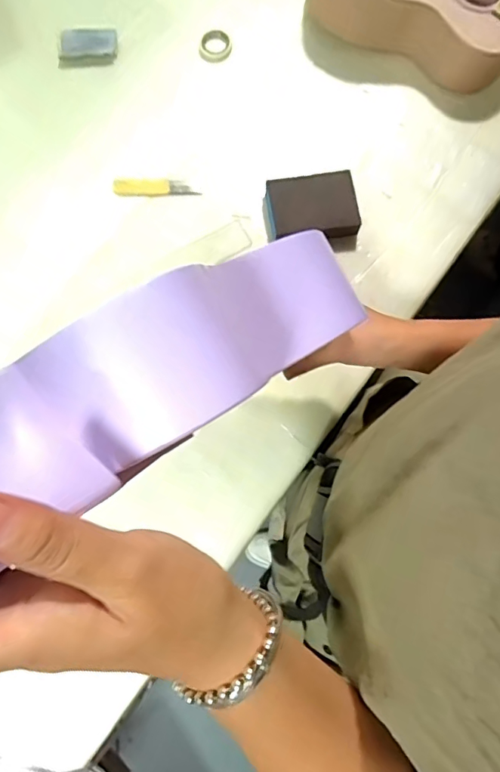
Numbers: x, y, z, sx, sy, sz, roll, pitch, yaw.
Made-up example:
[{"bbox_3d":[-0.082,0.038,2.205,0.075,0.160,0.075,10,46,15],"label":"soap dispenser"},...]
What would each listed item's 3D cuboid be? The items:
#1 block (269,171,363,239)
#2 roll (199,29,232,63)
[{"bbox_3d":[0.071,-0.202,0.547,0.096,0.024,0.070,-6,78,-1],"label":"block"},{"bbox_3d":[-0.043,-0.423,0.599,0.040,0.013,0.035,0,78,0],"label":"roll"}]

